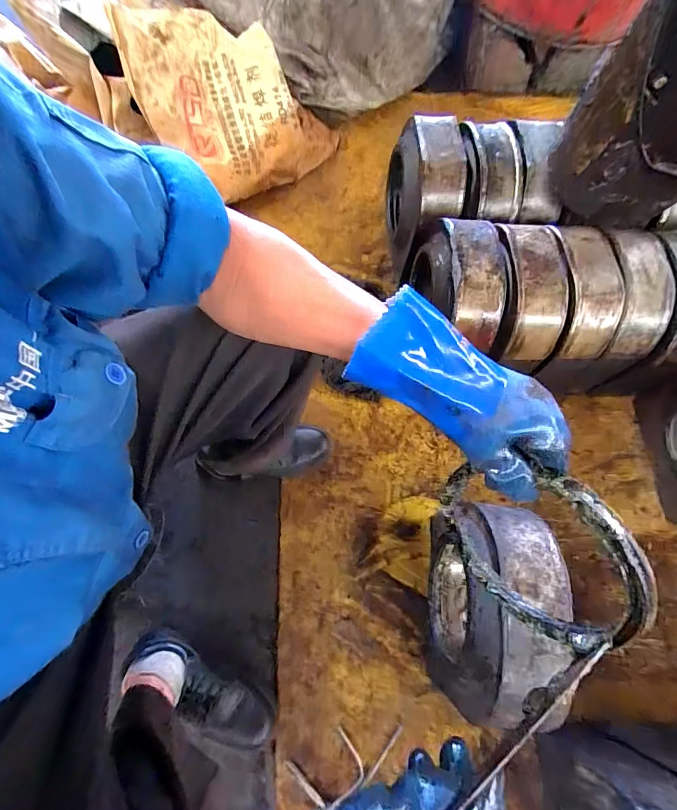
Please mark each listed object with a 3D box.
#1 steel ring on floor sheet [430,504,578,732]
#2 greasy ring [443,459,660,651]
[{"bbox_3d":[0.230,0.301,0.615,0.118,0.255,0.274,10,69,-1],"label":"steel ring on floor sheet"},{"bbox_3d":[0.181,0.143,0.381,0.026,0.198,0.198,-26,49,-30],"label":"greasy ring"}]

